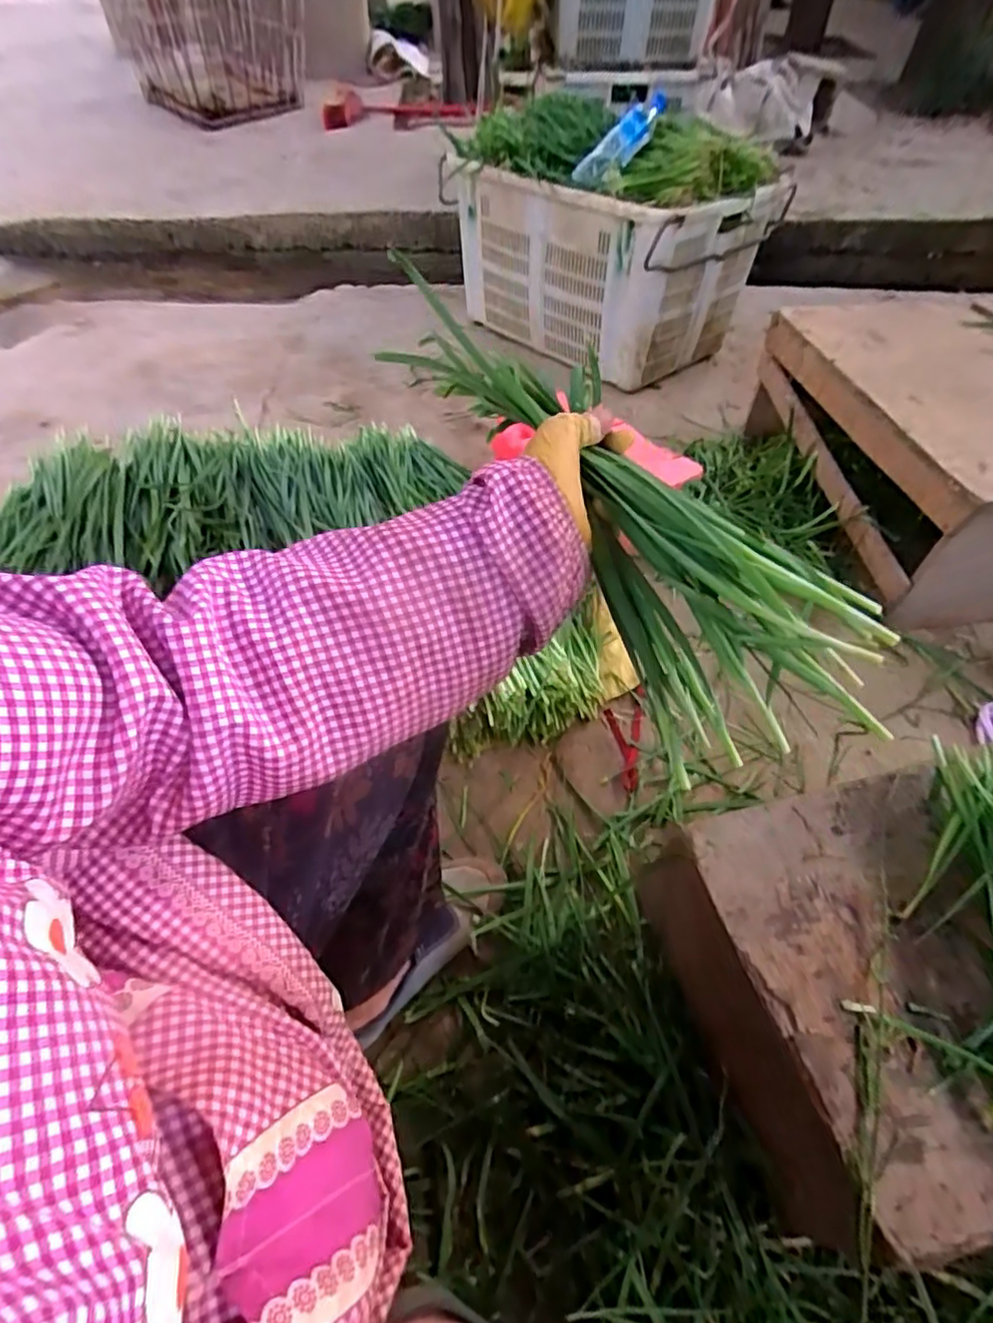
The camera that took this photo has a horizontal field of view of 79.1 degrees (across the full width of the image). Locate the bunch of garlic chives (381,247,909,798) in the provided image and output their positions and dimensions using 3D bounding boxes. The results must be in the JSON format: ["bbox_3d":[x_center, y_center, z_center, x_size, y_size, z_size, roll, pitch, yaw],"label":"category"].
[{"bbox_3d":[0.064,-0.103,0.401,0.087,0.111,0.391,-29,68,-22],"label":"bunch of garlic chives"}]

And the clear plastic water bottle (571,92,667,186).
[{"bbox_3d":[0.266,-1.083,1.253,0.228,0.062,0.079,-36,53,17],"label":"clear plastic water bottle"}]

